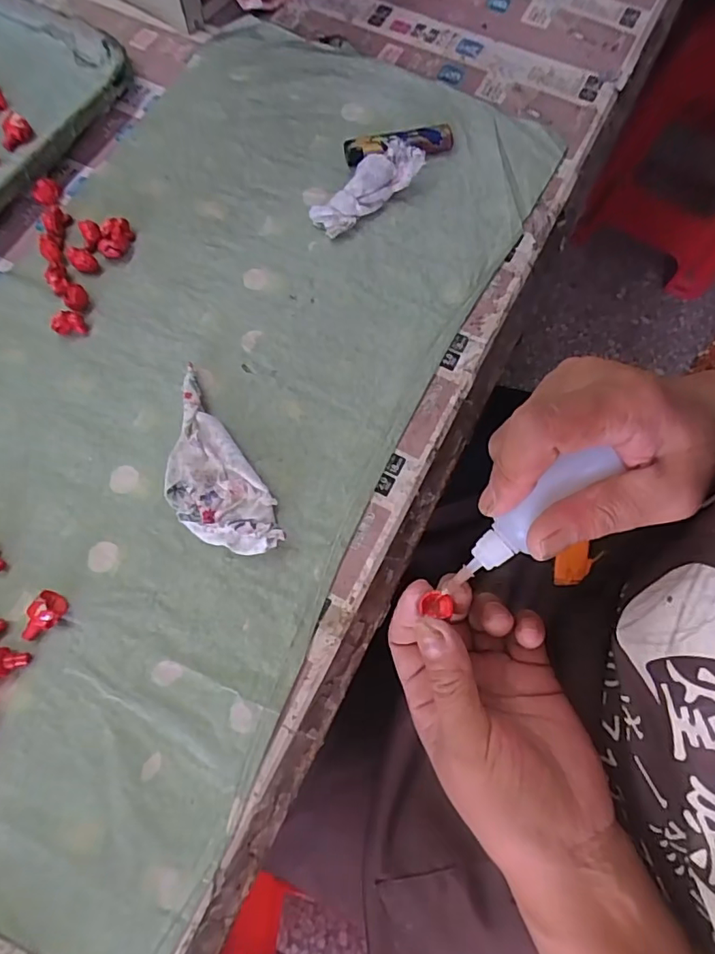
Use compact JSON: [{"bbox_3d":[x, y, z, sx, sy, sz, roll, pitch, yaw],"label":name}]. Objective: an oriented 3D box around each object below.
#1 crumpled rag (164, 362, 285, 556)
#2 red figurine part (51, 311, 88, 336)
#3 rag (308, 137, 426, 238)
[{"bbox_3d":[-0.088,-0.002,0.310,0.050,0.016,0.118,-34,75,-11],"label":"crumpled rag"},{"bbox_3d":[-0.184,-0.098,0.338,0.019,0.011,0.011,-7,72,-3],"label":"red figurine part"},{"bbox_3d":[0.008,-0.199,0.362,0.085,0.029,0.023,-37,76,-12],"label":"rag"}]

